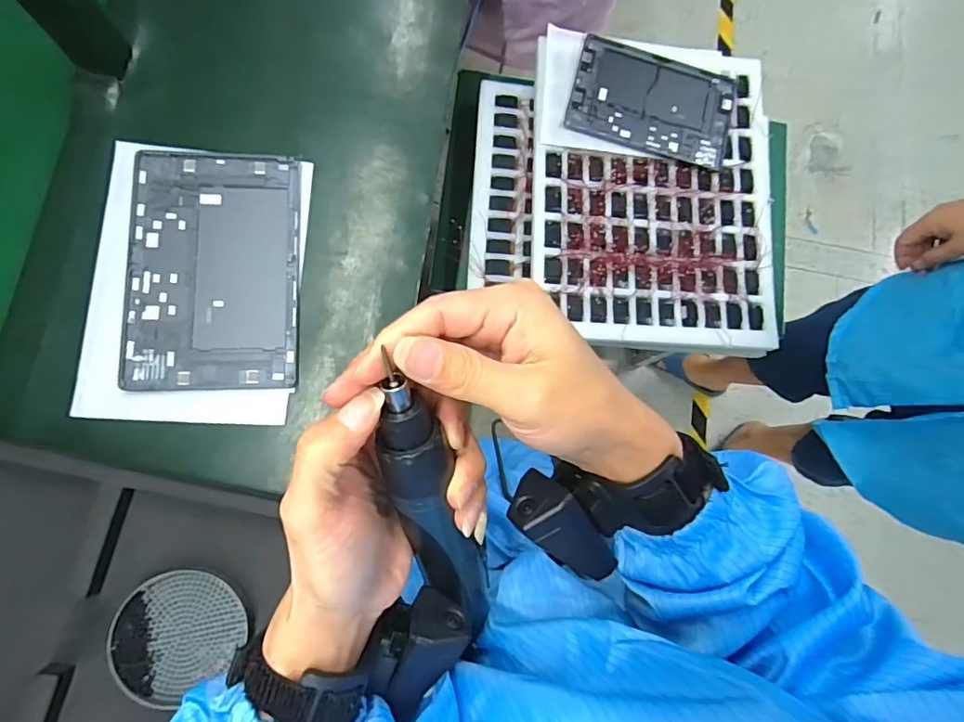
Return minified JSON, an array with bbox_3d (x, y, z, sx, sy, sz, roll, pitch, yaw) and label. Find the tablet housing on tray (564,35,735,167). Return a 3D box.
[{"bbox_3d":[0.270,-0.408,0.817,0.257,0.008,0.176,14,76,-4],"label":"tablet housing on tray"}]

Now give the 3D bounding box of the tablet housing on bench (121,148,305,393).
[{"bbox_3d":[-0.275,-0.097,0.541,0.165,0.010,0.254,0,79,-8],"label":"tablet housing on bench"}]

